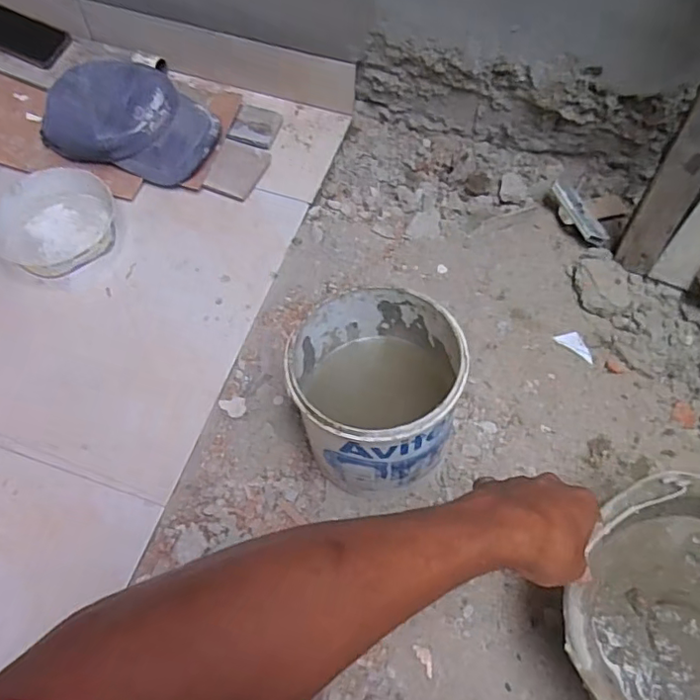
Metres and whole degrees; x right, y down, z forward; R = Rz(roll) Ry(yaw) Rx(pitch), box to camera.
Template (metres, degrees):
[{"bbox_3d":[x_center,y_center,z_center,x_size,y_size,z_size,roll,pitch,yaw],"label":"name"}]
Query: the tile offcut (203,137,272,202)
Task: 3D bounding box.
[{"bbox_3d":[-0.180,-0.289,0.923,0.077,0.008,0.100,23,74,-3],"label":"tile offcut"}]

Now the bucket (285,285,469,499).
[{"bbox_3d":[0.028,0.048,0.659,0.180,0.188,0.188,0,62,0],"label":"bucket"}]

